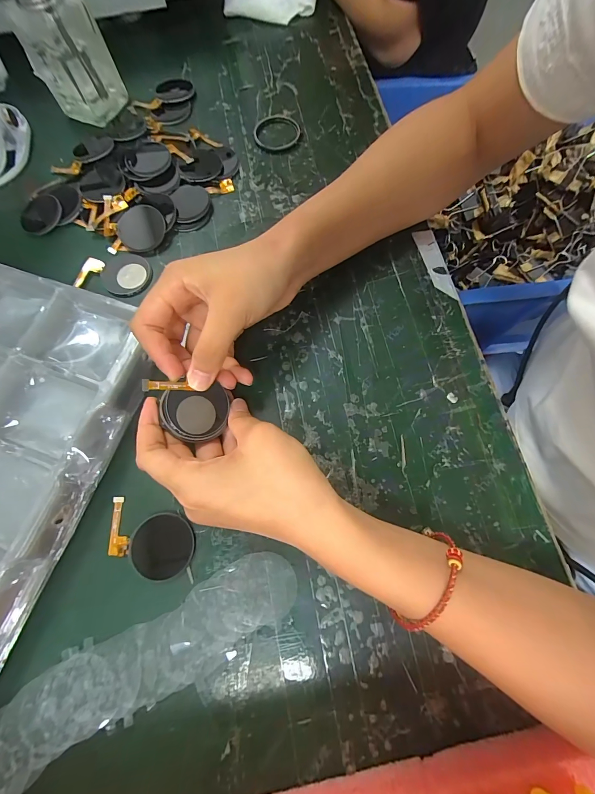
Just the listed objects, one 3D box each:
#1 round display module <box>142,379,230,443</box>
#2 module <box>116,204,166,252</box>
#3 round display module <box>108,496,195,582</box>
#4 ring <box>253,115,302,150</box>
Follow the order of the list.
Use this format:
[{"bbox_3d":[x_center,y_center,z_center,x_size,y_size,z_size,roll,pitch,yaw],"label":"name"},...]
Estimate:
[{"bbox_3d":[-0.071,0.009,0.214,0.052,0.005,0.038,2,84,-29],"label":"round display module"},{"bbox_3d":[-0.137,-0.147,0.289,0.040,0.004,0.038,0,94,-3],"label":"module"},{"bbox_3d":[-0.100,0.095,0.218,0.061,0.004,0.041,15,73,4],"label":"round display module"},{"bbox_3d":[-0.021,-0.266,0.330,0.045,0.006,0.048,0,73,0],"label":"ring"}]

